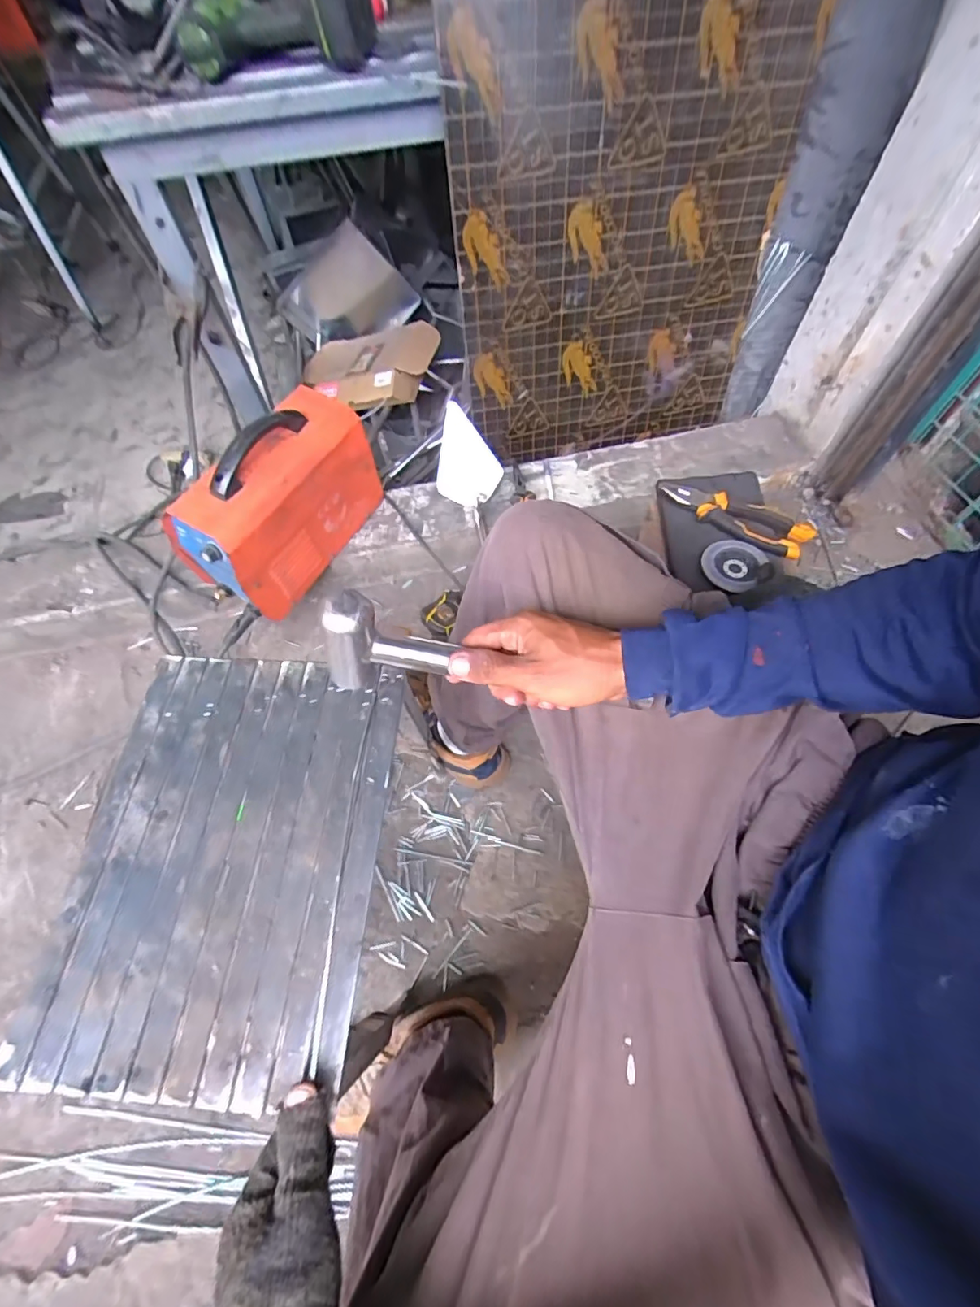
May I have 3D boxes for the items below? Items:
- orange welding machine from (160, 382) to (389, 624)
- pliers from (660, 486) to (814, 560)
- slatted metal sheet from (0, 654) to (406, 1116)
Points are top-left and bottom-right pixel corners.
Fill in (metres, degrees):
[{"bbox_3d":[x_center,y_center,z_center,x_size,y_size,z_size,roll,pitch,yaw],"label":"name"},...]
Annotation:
[{"bbox_3d":[-0.345,-0.255,0.836,0.149,0.219,0.325,31,67,17],"label":"orange welding machine"},{"bbox_3d":[0.319,-0.180,0.662,0.189,0.020,0.056,29,67,16],"label":"pliers"},{"bbox_3d":[-0.221,0.163,0.433,0.246,0.010,0.338,3,64,3],"label":"slatted metal sheet"}]

